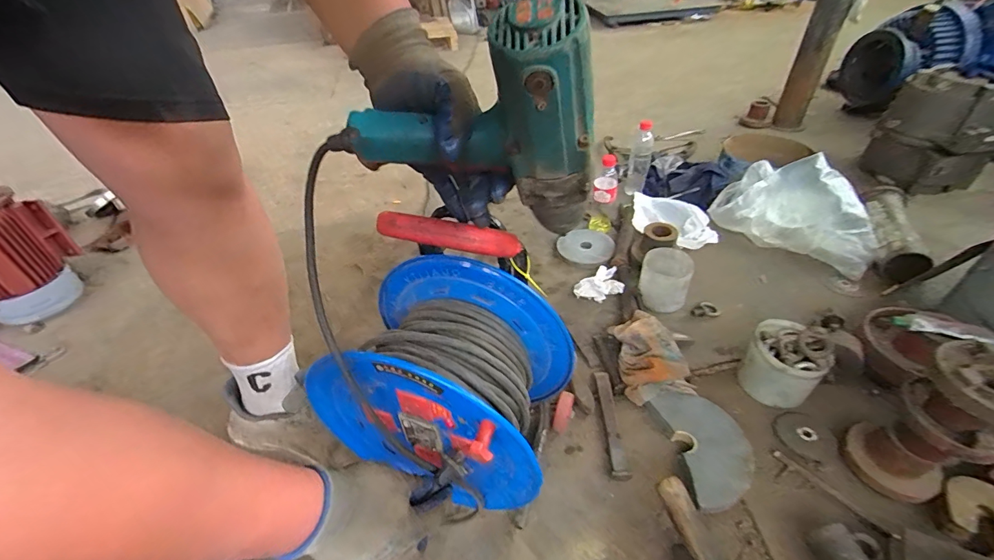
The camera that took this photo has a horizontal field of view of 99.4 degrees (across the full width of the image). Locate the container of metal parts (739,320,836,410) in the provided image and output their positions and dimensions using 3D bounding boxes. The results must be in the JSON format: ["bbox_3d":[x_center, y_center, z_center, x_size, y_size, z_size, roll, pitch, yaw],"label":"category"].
[{"bbox_3d":[0.499,0.147,0.741,0.110,0.118,0.116,-33,50,-29],"label":"container of metal parts"}]

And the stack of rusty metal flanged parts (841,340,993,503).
[{"bbox_3d":[0.600,0.204,0.579,0.112,0.234,0.113,-18,44,-16],"label":"stack of rusty metal flanged parts"}]

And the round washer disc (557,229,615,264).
[{"bbox_3d":[0.235,-0.090,1.095,0.135,0.019,0.134,-6,47,6],"label":"round washer disc"}]

